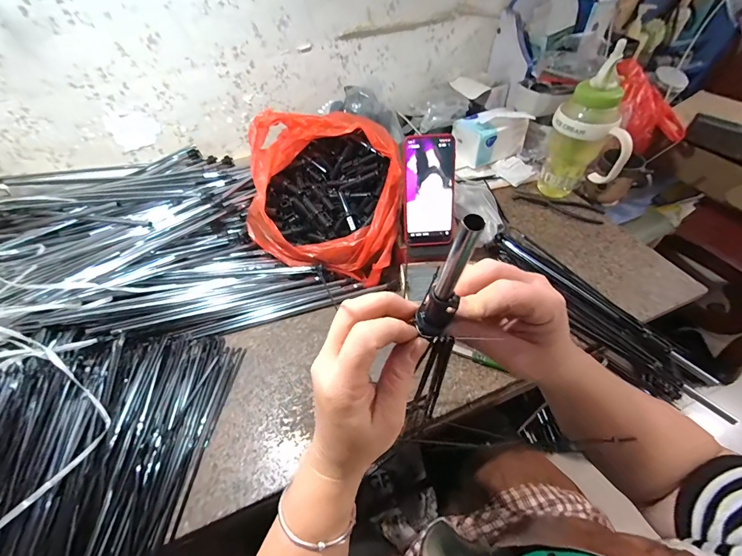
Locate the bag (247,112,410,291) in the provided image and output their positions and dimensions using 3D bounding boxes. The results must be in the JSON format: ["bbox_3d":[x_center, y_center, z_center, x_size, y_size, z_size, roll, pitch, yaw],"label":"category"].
[{"bbox_3d":[-0.071,-0.150,0.564,0.240,0.170,0.234,6,49,9],"label":"bag"}]

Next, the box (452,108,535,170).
[{"bbox_3d":[0.263,-0.320,0.752,0.150,0.099,0.094,-26,52,-18],"label":"box"}]

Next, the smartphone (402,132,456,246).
[{"bbox_3d":[0.090,-0.131,0.517,0.080,0.164,0.013,-5,20,0],"label":"smartphone"}]

